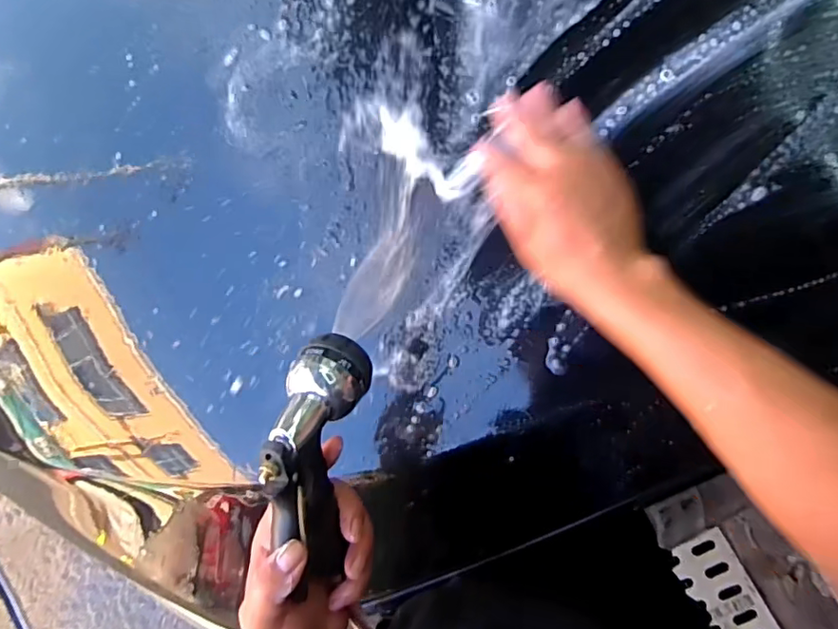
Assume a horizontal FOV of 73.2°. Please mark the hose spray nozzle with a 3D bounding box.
[{"bbox_3d":[-0.073,0.102,0.397,0.050,0.068,0.173,4,82,8],"label":"hose spray nozzle"}]

